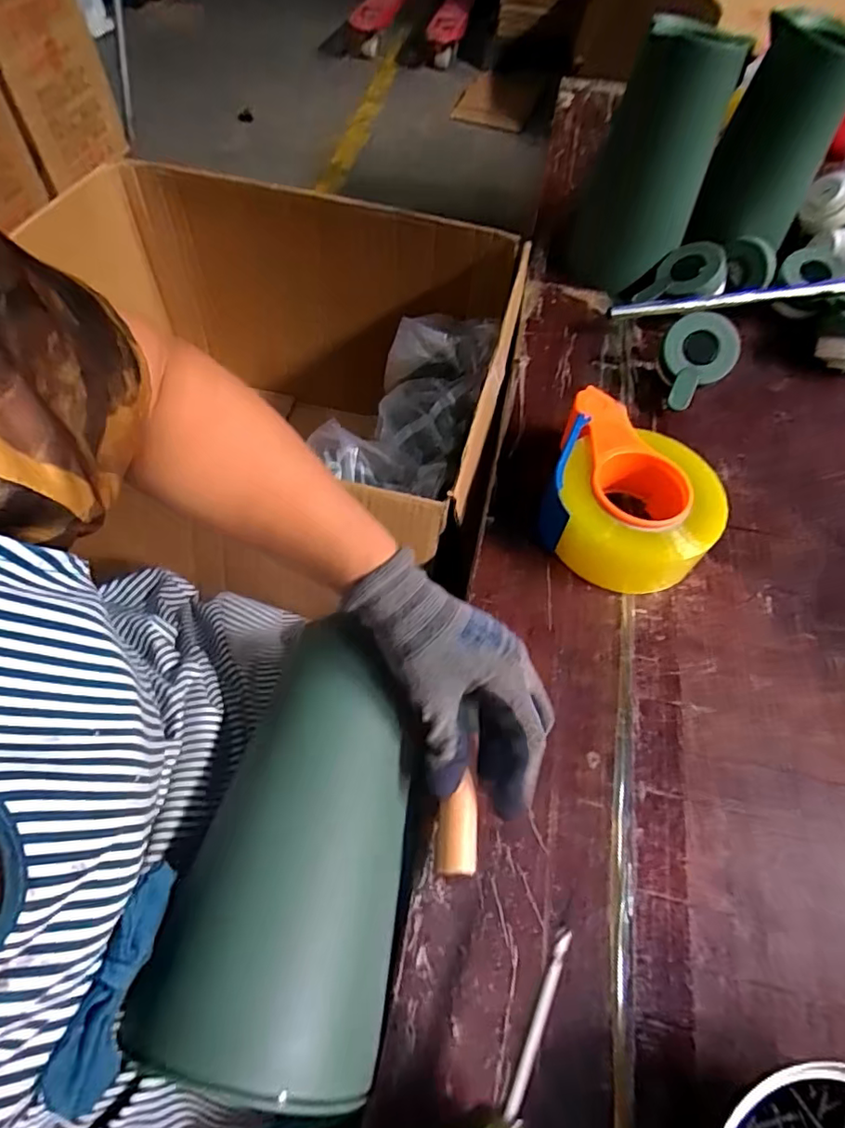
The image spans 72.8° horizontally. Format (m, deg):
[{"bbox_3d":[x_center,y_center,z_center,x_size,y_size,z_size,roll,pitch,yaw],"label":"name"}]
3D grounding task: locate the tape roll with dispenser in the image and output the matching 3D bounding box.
[{"bbox_3d":[0.179,-0.058,0.492,0.138,0.066,0.156,19,57,7],"label":"tape roll with dispenser"}]

